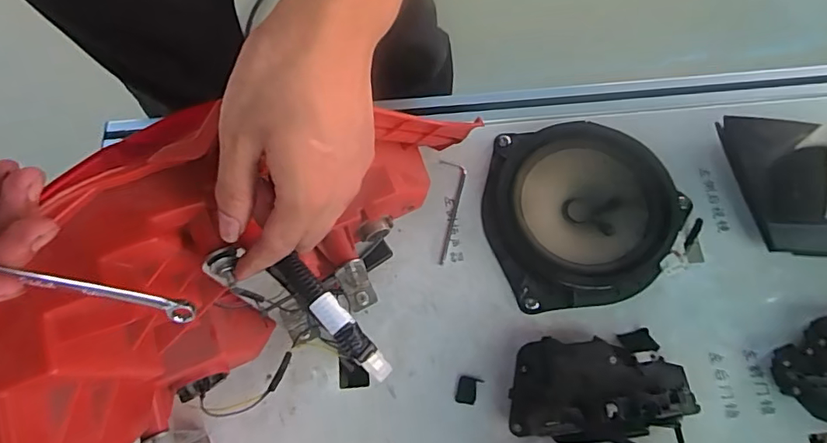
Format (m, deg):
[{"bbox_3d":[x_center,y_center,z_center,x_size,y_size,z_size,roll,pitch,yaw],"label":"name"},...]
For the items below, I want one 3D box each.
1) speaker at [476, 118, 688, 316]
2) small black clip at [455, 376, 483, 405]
[{"bbox_3d":[0.154,-0.012,0.472,0.165,0.034,0.171,0,68,1],"label":"speaker"},{"bbox_3d":[0.046,0.143,0.429,0.019,0.004,0.023,15,69,7],"label":"small black clip"}]

